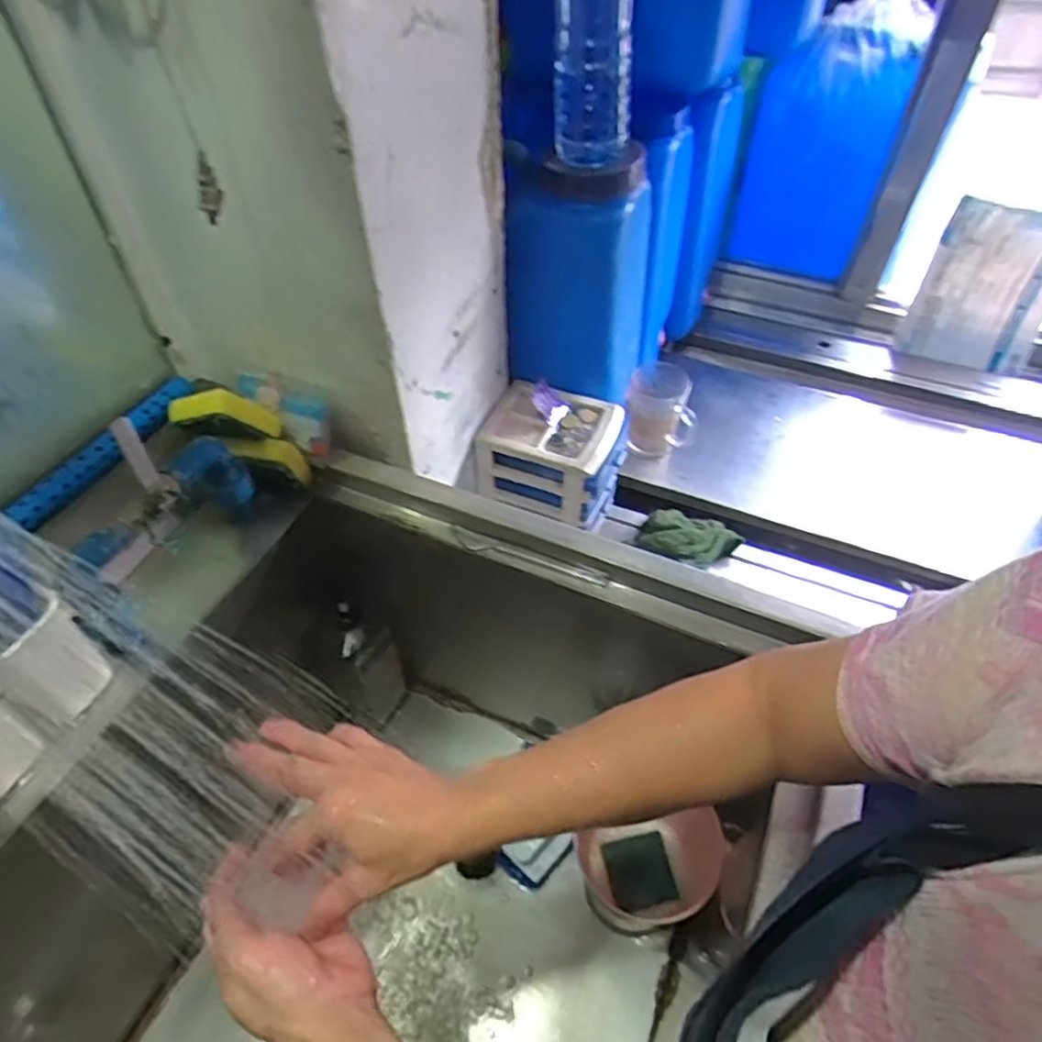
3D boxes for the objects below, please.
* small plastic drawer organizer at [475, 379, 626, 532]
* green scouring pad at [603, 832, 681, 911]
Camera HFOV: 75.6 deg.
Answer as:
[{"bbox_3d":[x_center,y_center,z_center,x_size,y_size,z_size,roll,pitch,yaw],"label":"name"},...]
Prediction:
[{"bbox_3d":[0.043,-0.094,0.911,0.173,0.124,0.132,13,51,11],"label":"small plastic drawer organizer"},{"bbox_3d":[0.133,0.394,0.755,0.069,0.003,0.072,-19,74,6],"label":"green scouring pad"}]

